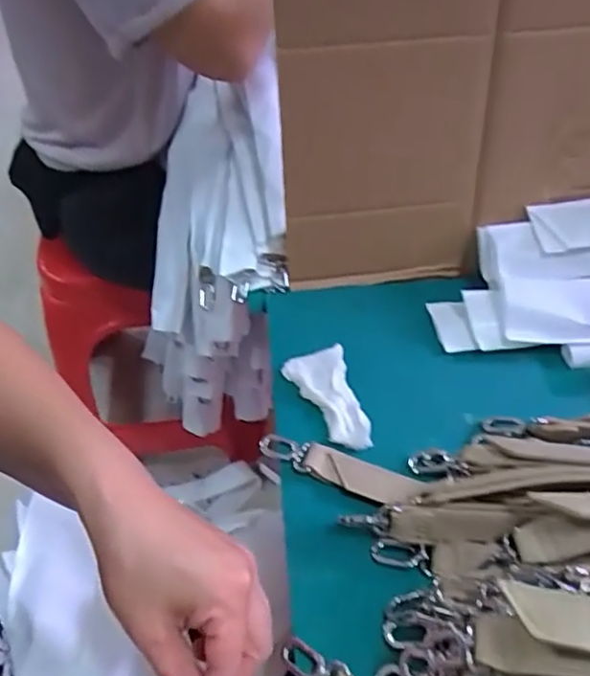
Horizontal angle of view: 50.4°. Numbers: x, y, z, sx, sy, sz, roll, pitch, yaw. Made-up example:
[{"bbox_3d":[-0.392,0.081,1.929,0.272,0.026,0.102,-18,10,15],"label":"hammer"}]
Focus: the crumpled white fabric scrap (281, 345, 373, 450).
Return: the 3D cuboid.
[{"bbox_3d":[0.024,0.048,0.478,0.047,0.013,0.095,-10,47,-9],"label":"crumpled white fabric scrap"}]

